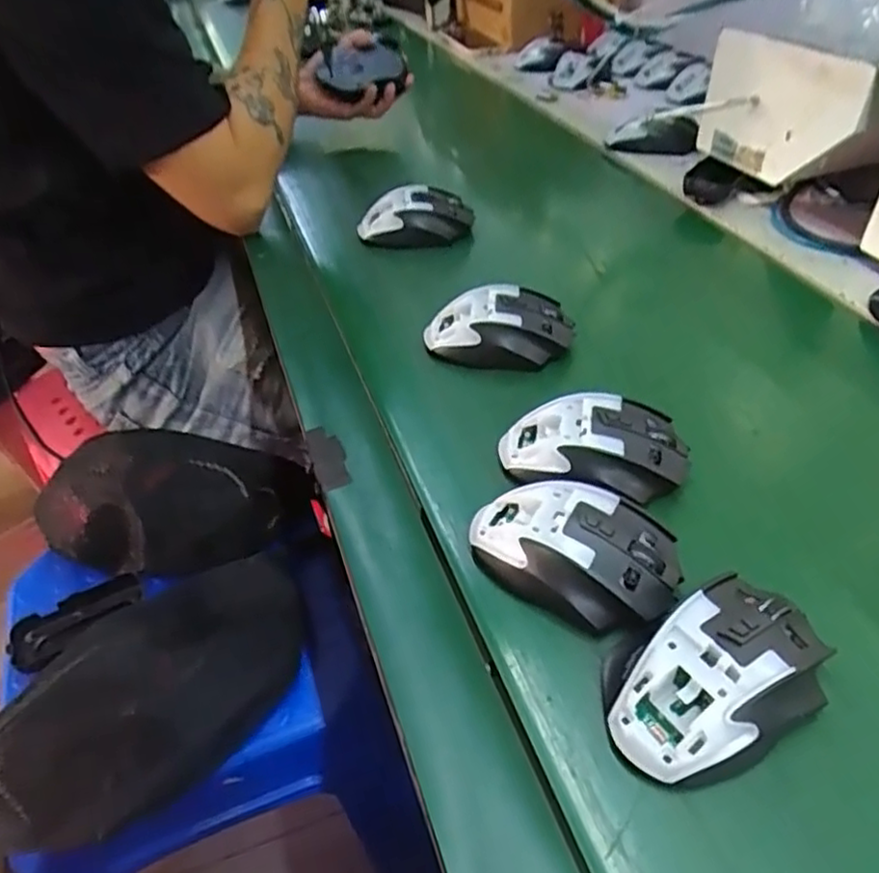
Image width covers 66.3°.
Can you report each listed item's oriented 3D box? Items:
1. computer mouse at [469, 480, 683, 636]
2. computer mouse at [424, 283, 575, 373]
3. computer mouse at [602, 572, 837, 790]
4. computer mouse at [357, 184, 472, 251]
[{"bbox_3d":[0.074,0.060,0.374,0.116,0.036,0.069,21,49,26],"label":"computer mouse"},{"bbox_3d":[0.047,-0.086,0.534,0.116,0.042,0.068,-2,43,4],"label":"computer mouse"},{"bbox_3d":[0.130,0.110,0.315,0.112,0.037,0.074,-22,45,-16],"label":"computer mouse"},{"bbox_3d":[-0.024,-0.222,0.687,0.113,0.041,0.068,-5,43,0],"label":"computer mouse"}]

